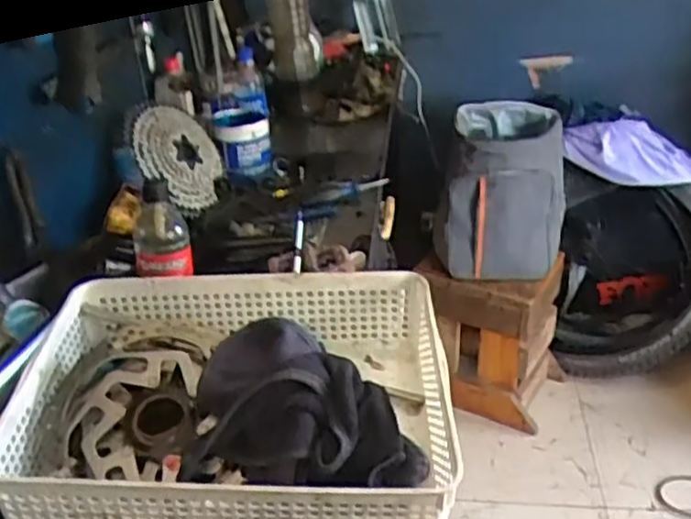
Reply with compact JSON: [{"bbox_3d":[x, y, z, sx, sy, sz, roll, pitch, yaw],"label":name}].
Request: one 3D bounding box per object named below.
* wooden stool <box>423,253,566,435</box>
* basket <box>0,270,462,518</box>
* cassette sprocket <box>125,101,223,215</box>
[{"bbox_3d":[0.411,0.194,1.906,0.283,0.409,0.293,16,38,31],"label":"wooden stool"},{"bbox_3d":[-0.087,0.112,0.588,0.329,0.095,0.240,-3,32,3],"label":"basket"},{"bbox_3d":[-0.270,-0.172,1.150,0.025,0.175,0.154,-15,46,39],"label":"cassette sprocket"}]

